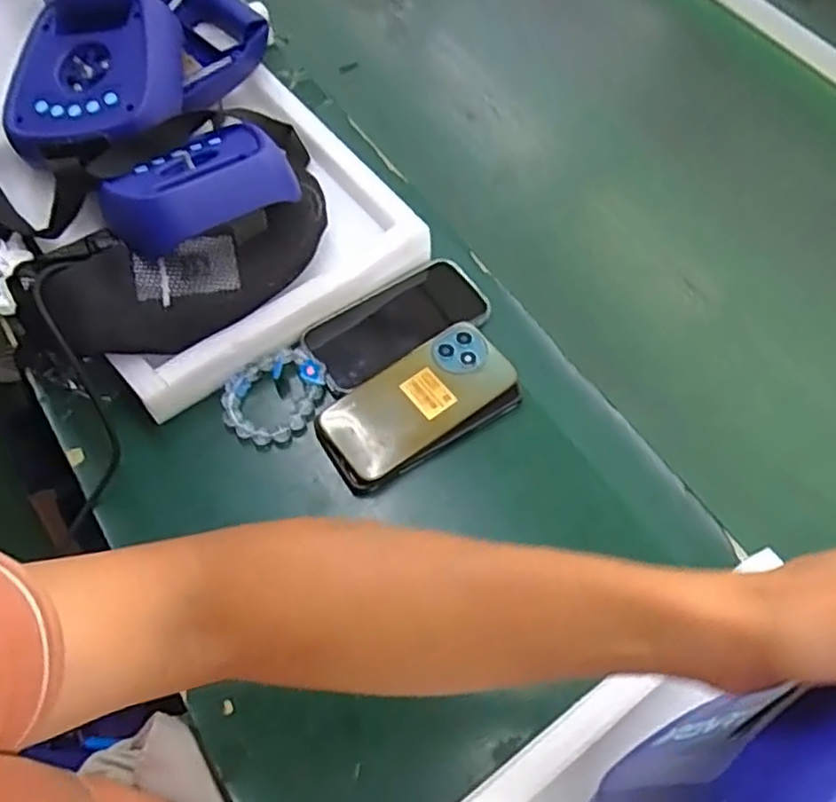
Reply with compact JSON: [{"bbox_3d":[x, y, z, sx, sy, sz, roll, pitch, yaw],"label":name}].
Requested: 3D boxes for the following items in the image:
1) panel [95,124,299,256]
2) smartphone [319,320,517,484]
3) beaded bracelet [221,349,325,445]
[{"bbox_3d":[-0.183,-0.174,0.570,0.145,0.048,0.139,-32,41,-15],"label":"panel"},{"bbox_3d":[0.002,-0.002,0.555,0.153,0.011,0.072,-32,67,-17],"label":"smartphone"},{"bbox_3d":[-0.117,-0.004,0.561,0.083,0.027,0.066,-28,66,-16],"label":"beaded bracelet"}]

